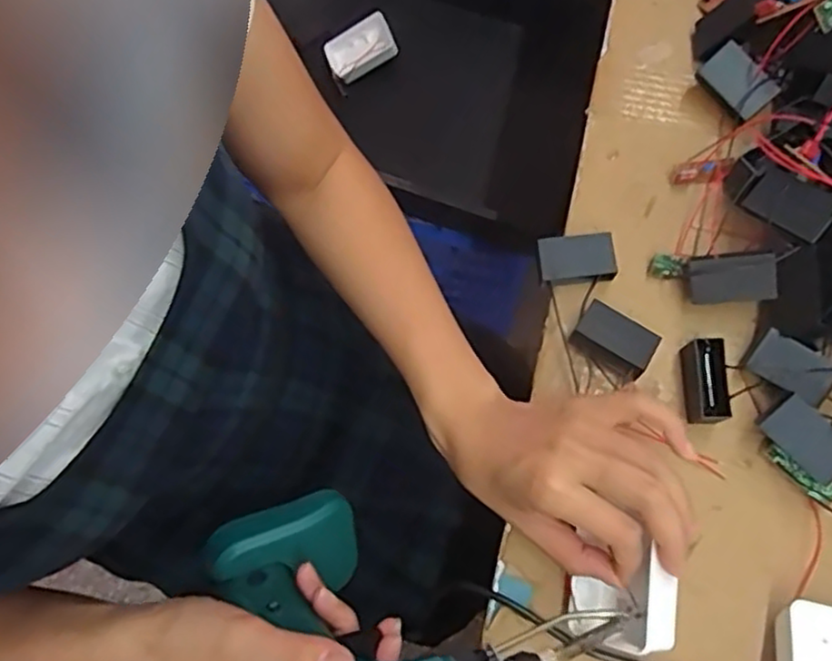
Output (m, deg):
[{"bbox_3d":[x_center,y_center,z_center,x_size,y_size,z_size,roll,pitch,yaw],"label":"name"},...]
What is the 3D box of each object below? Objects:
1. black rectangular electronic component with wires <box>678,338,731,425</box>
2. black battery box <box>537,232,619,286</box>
[{"bbox_3d":[0.177,0.032,0.416,0.017,0.028,0.051,2,75,5],"label":"black rectangular electronic component with wires"},{"bbox_3d":[0.105,-0.047,0.444,0.048,0.016,0.031,-6,75,3],"label":"black battery box"}]

